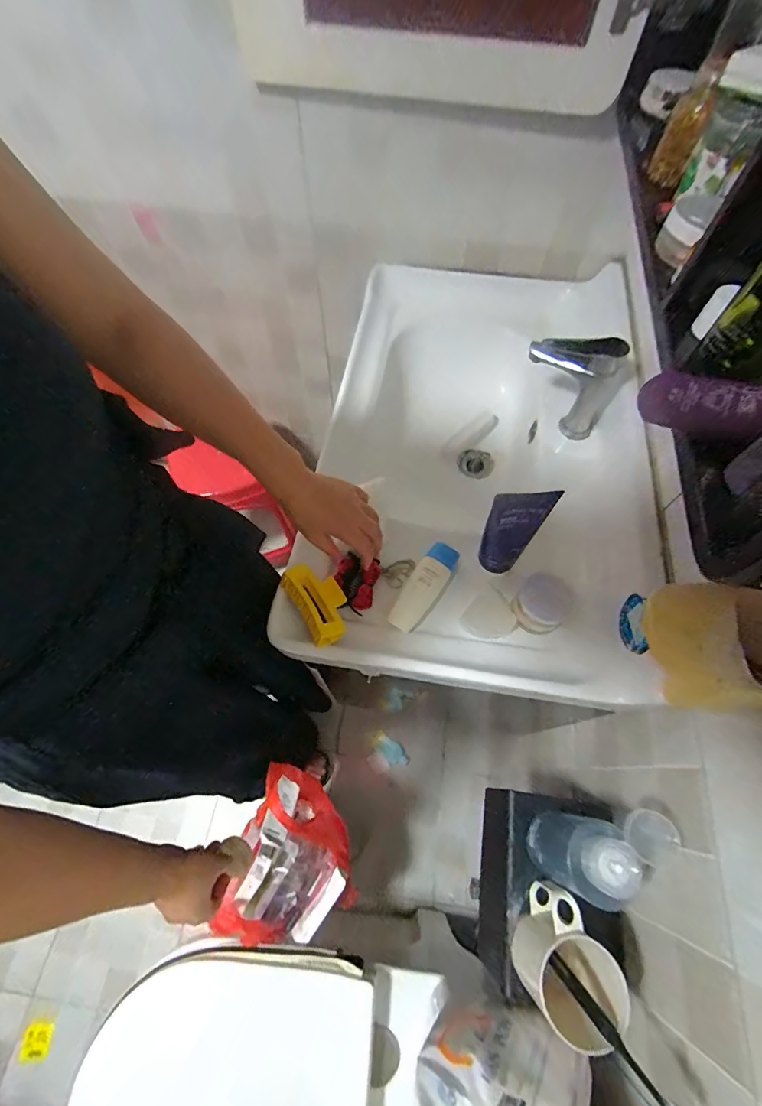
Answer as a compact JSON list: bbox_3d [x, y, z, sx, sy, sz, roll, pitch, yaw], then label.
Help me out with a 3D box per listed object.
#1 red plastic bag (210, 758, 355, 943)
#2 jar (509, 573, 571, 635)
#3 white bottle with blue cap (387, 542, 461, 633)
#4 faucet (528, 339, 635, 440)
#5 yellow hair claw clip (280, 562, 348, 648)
[{"bbox_3d":[-0.161,0.535,0.770,0.202,0.155,0.257,12,63,5],"label":"red plastic bag"},{"bbox_3d":[0.207,0.067,0.563,0.063,0.067,0.056,36,68,17],"label":"jar"},{"bbox_3d":[0.059,0.045,0.591,0.044,0.021,0.136,31,66,14],"label":"white bottle with blue cap"},{"bbox_3d":[0.294,-0.265,0.674,0.140,0.148,0.044,35,67,16],"label":"faucet"},{"bbox_3d":[-0.078,0.059,0.539,0.058,0.030,0.103,-29,67,-15],"label":"yellow hair claw clip"}]

